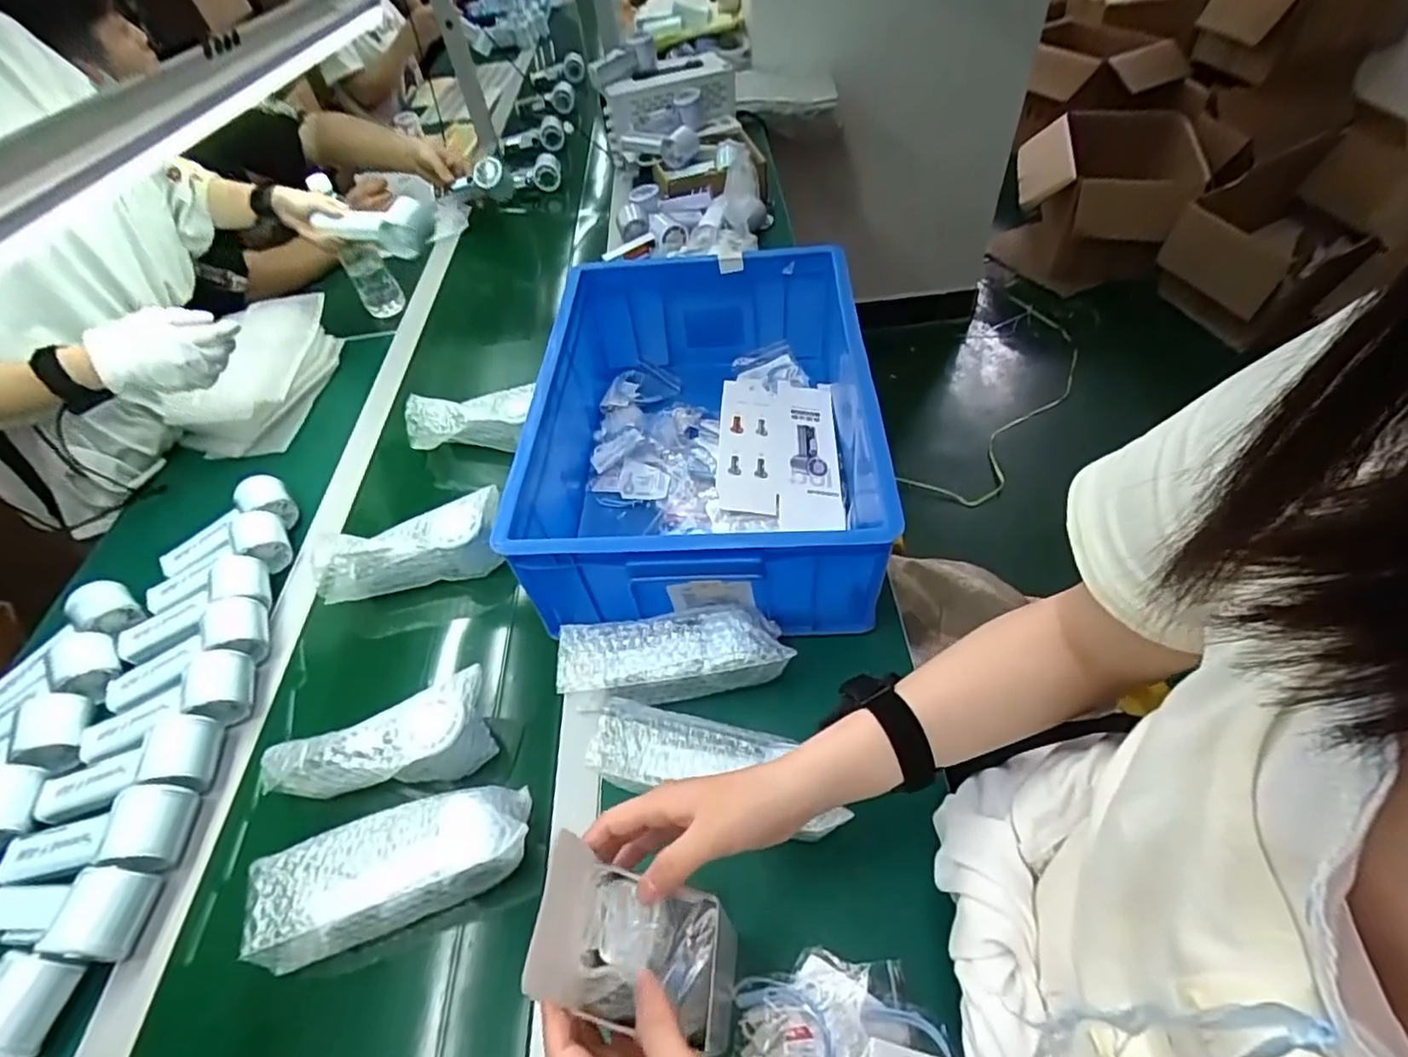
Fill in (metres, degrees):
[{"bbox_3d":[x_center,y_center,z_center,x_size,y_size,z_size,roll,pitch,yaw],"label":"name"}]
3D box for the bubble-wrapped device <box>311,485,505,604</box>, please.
[{"bbox_3d":[-0.328,0.019,0.721,0.195,0.070,0.066,-14,52,-5],"label":"bubble-wrapped device"}]

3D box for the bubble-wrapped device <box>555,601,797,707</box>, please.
[{"bbox_3d":[-0.030,0.117,0.601,0.206,0.054,0.068,-7,52,0],"label":"bubble-wrapped device"}]

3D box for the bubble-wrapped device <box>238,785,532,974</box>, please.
[{"bbox_3d":[-0.244,0.270,0.513,0.199,0.057,0.076,-18,53,-9],"label":"bubble-wrapped device"}]

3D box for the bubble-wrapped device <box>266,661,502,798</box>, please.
[{"bbox_3d":[-0.291,0.196,0.577,0.217,0.075,0.068,-16,53,-7],"label":"bubble-wrapped device"}]

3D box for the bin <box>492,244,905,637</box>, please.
[{"bbox_3d":[0.004,-0.112,0.723,0.352,0.165,0.456,-2,52,4],"label":"bin"}]

